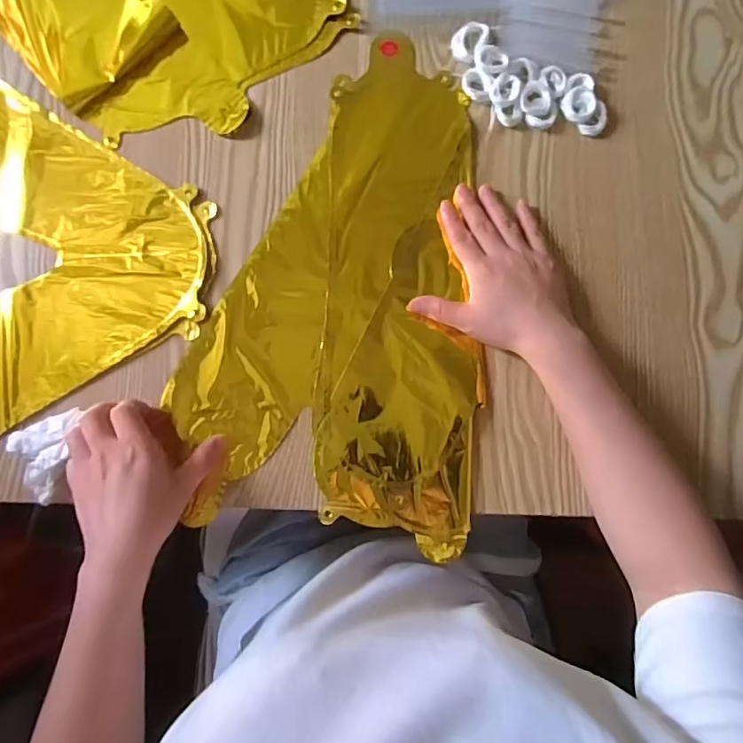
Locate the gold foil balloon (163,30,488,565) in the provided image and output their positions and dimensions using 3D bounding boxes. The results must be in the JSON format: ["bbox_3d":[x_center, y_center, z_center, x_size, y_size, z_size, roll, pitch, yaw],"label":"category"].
[{"bbox_3d":[-0.019,-0.075,0.443,0.246,0.008,0.412,9,85,1],"label":"gold foil balloon"}]

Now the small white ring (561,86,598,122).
[{"bbox_3d":[0.178,-0.229,0.442,0.028,0.013,0.029,0,84,0],"label":"small white ring"}]

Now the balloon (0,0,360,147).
[{"bbox_3d":[-0.242,-0.372,0.459,0.395,0.011,0.231,41,86,4],"label":"balloon"}]

